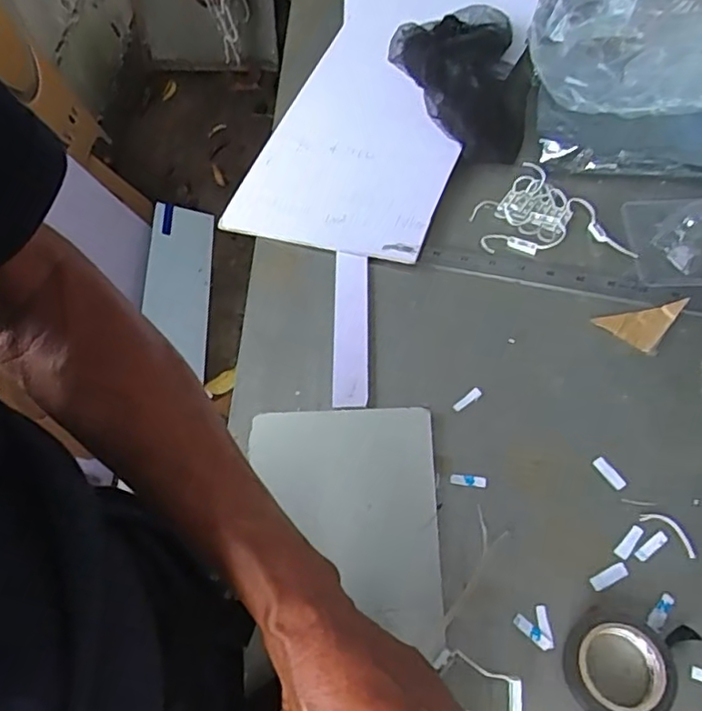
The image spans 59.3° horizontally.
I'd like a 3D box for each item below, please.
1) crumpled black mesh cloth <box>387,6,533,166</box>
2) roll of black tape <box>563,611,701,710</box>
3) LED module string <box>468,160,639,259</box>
[{"bbox_3d":[0.117,-0.295,0.644,0.136,0.047,0.221,-7,58,0],"label":"crumpled black mesh cloth"},{"bbox_3d":[0.168,0.186,0.368,0.073,0.020,0.061,9,59,10],"label":"roll of black tape"},{"bbox_3d":[0.183,-0.130,0.563,0.135,0.021,0.092,9,59,10],"label":"LED module string"}]

